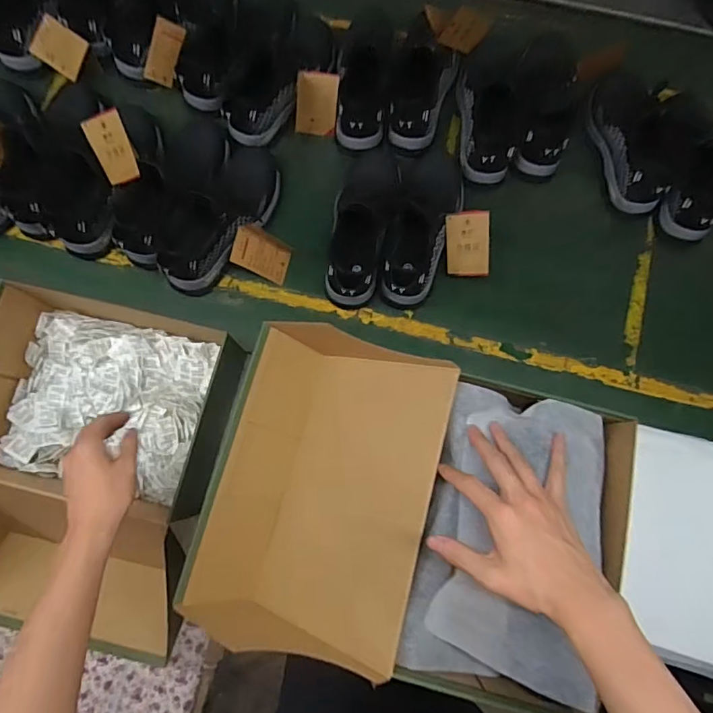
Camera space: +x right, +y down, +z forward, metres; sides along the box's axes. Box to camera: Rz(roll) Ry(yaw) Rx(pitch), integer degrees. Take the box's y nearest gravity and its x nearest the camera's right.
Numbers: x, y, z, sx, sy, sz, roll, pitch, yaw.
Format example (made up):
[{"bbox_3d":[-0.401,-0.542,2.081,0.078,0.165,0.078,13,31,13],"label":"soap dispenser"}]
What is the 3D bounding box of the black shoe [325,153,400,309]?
[{"bbox_3d":[0.013,-0.222,0.818,0.093,0.087,0.276,10,77,2],"label":"black shoe"}]

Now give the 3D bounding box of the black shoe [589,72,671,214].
[{"bbox_3d":[0.468,-0.372,0.866,0.086,0.100,0.247,-12,77,-4],"label":"black shoe"}]

